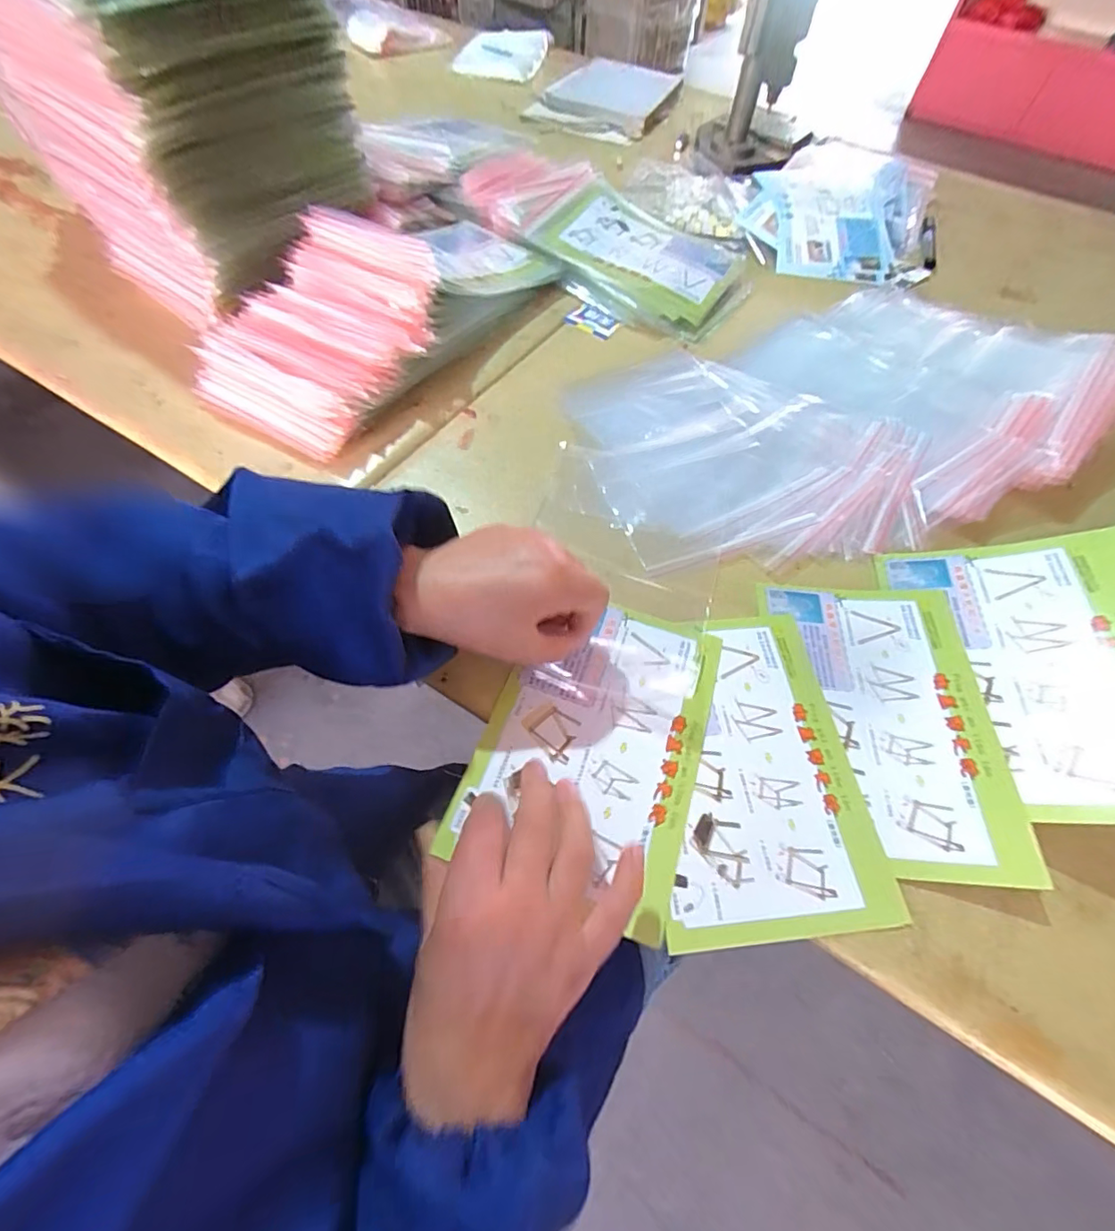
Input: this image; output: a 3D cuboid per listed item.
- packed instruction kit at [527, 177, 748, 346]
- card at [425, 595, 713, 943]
[{"bbox_3d":[0.106,-0.432,0.626,0.238,0.043,0.189,31,65,15],"label":"packed instruction kit"},{"bbox_3d":[0.026,0.079,0.349,0.138,0.006,0.197,18,60,6],"label":"card"}]

